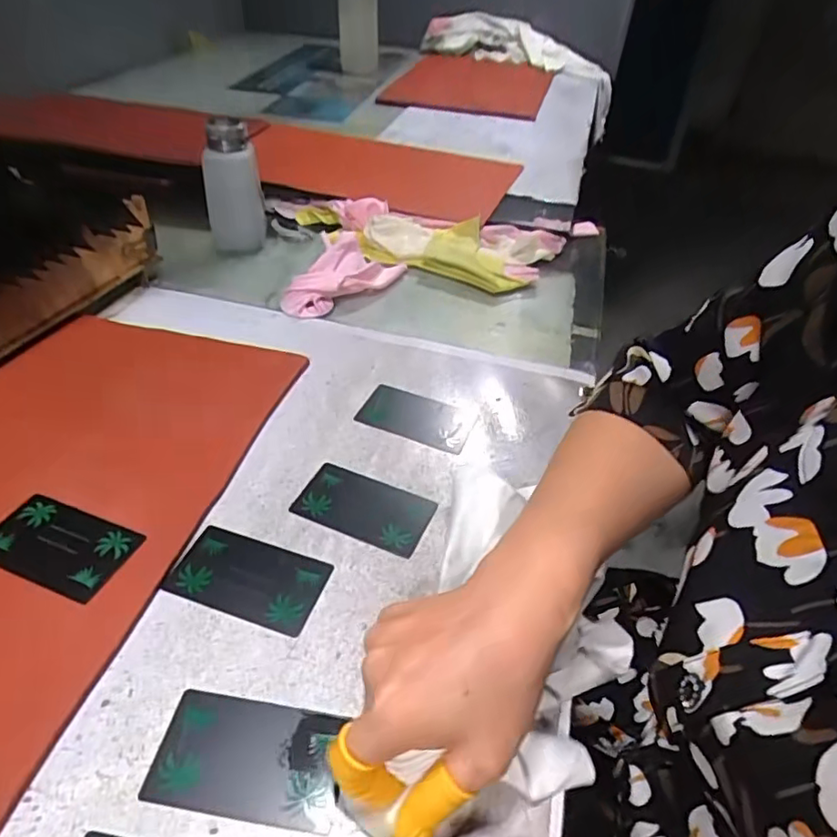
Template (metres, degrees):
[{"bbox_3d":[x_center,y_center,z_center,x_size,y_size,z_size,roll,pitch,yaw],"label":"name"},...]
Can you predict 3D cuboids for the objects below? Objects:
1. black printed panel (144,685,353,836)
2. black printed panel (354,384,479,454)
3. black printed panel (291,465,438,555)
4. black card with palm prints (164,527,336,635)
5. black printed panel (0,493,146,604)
[{"bbox_3d":[-0.078,0.155,0.270,0.083,0.004,0.049,8,42,4],"label":"black printed panel"},{"bbox_3d":[-0.001,-0.002,0.449,0.084,0.004,0.047,18,44,15],"label":"black printed panel"},{"bbox_3d":[-0.035,0.056,0.384,0.085,0.004,0.049,18,44,15],"label":"black printed panel"},{"bbox_3d":[-0.098,0.091,0.341,0.086,0.004,0.048,15,43,11],"label":"black card with palm prints"},{"bbox_3d":[-0.208,0.073,0.340,0.084,0.006,0.048,17,44,13],"label":"black printed panel"}]

